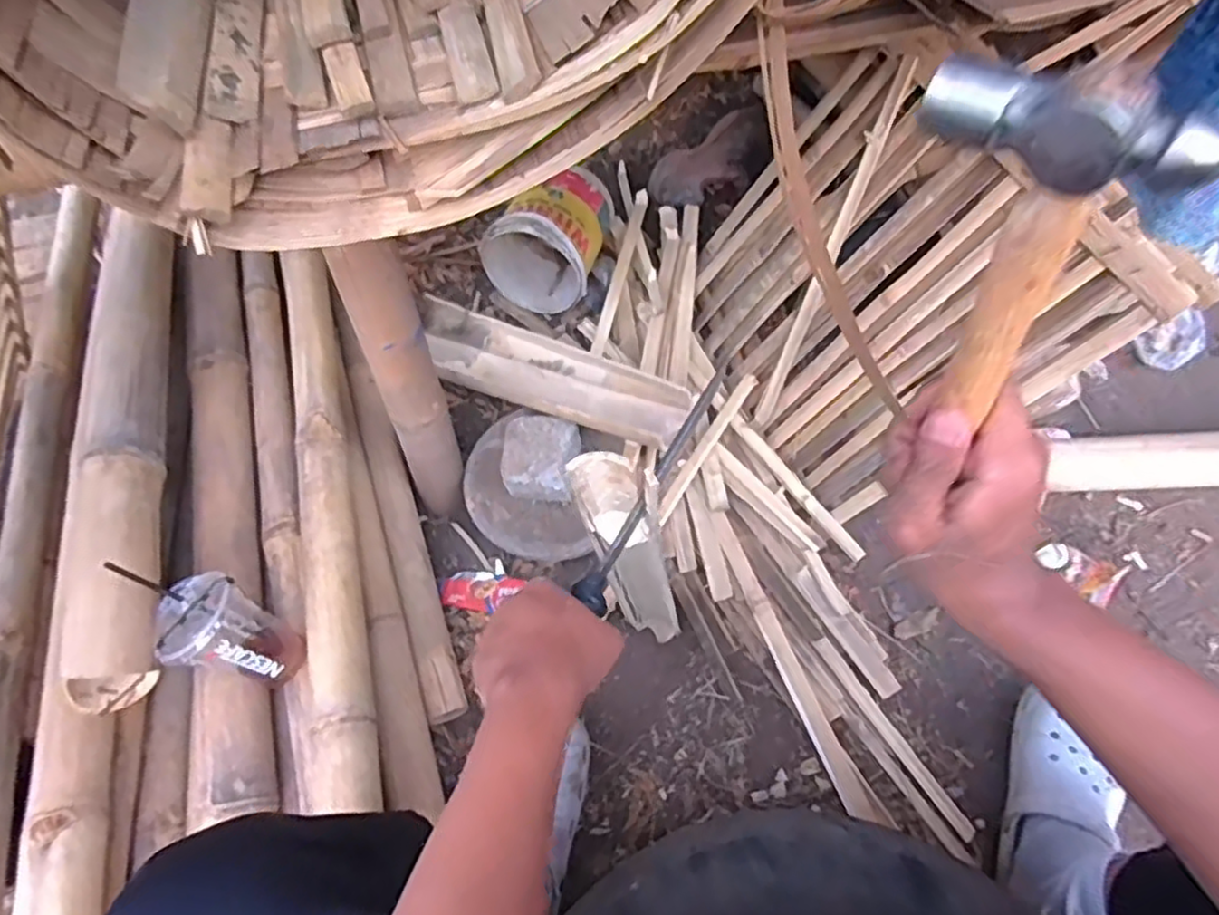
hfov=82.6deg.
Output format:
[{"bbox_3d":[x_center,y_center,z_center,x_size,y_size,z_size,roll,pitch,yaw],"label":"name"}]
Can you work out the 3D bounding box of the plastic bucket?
[{"bbox_3d":[-0.120,-0.367,1.208,0.213,0.215,0.213,0,55,0],"label":"plastic bucket"}]

